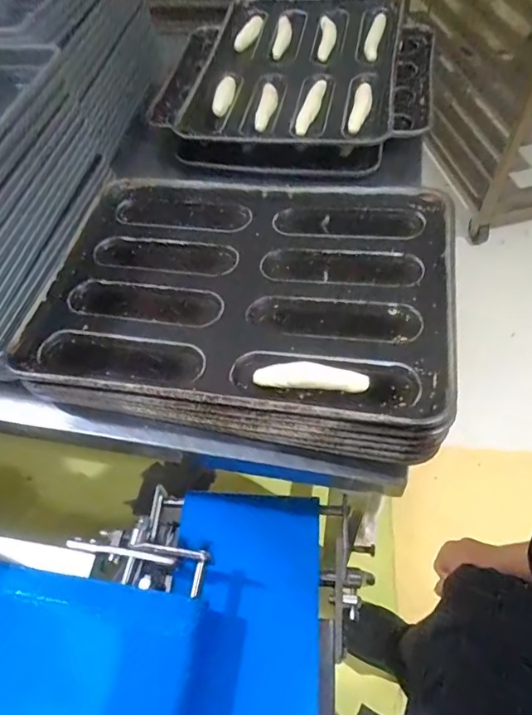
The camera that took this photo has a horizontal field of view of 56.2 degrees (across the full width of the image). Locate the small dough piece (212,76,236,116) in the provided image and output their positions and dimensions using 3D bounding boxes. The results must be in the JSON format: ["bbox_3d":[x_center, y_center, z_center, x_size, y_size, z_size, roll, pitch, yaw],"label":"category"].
[{"bbox_3d":[-0.077,-0.497,0.940,0.039,0.020,0.103,3,57,6],"label":"small dough piece"}]

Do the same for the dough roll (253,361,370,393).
[{"bbox_3d":[0.050,0.022,0.563,0.126,0.017,0.030,5,57,7],"label":"dough roll"}]

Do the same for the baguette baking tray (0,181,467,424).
[{"bbox_3d":[-0.027,-0.102,0.660,0.514,0.035,0.379,6,55,12],"label":"baguette baking tray"}]

